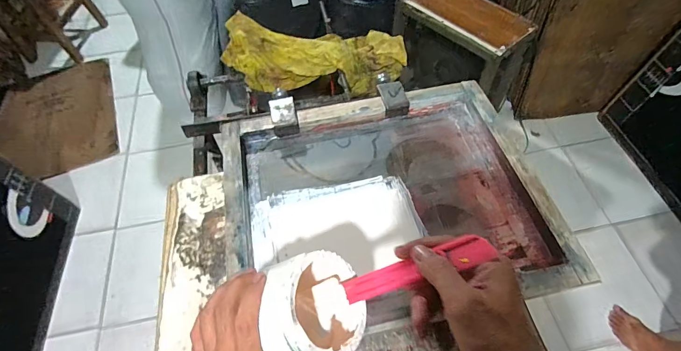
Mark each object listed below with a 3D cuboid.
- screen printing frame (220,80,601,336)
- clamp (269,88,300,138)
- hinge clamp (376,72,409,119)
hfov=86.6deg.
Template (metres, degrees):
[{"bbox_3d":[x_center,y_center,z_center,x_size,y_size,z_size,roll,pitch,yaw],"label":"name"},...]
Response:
[{"bbox_3d":[0.078,0.029,0.676,0.561,0.048,0.472,-11,57,-4],"label":"screen printing frame"},{"bbox_3d":[-0.123,-0.141,0.779,0.055,0.045,0.111,-12,57,-5],"label":"clamp"},{"bbox_3d":[0.110,-0.190,0.814,0.056,0.047,0.133,-13,57,-5],"label":"hinge clamp"}]

